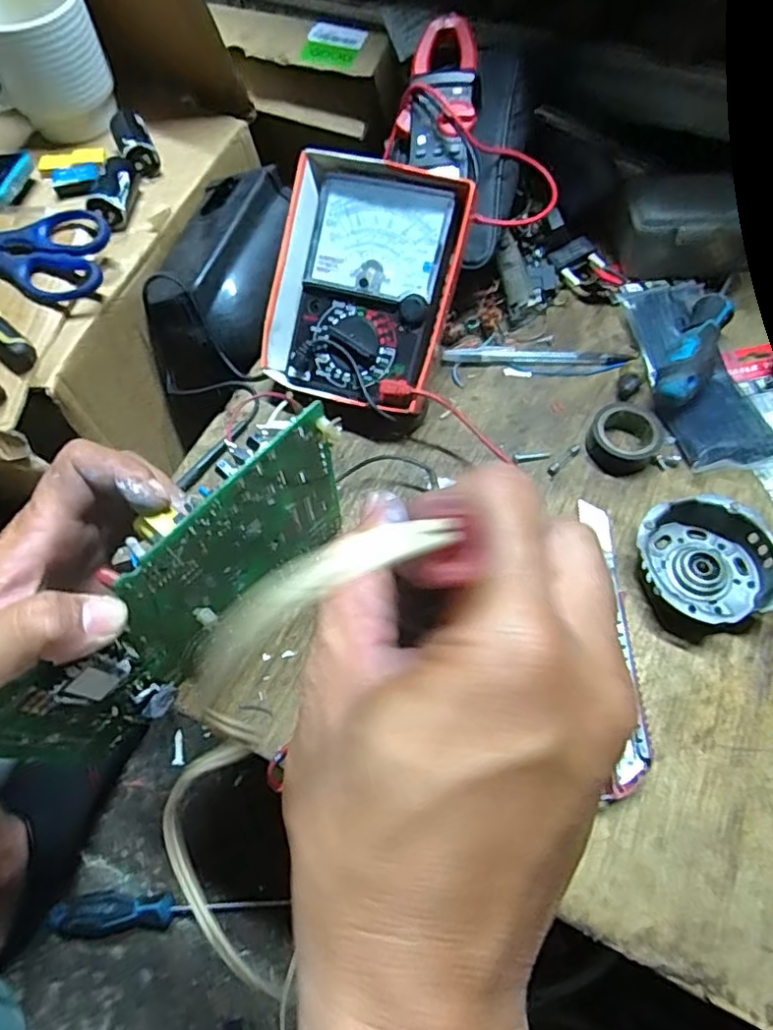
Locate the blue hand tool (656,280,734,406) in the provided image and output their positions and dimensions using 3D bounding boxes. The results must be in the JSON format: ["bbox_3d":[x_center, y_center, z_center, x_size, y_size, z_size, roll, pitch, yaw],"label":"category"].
[{"bbox_3d":[0.240,-0.134,0.450,0.032,0.029,0.147,28,67,16],"label":"blue hand tool"}]

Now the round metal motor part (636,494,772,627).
[{"bbox_3d":[0.201,0.029,0.375,0.079,0.030,0.082,-1,62,2],"label":"round metal motor part"}]

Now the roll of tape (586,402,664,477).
[{"bbox_3d":[0.173,-0.056,0.428,0.050,0.020,0.047,-1,62,2],"label":"roll of tape"}]

